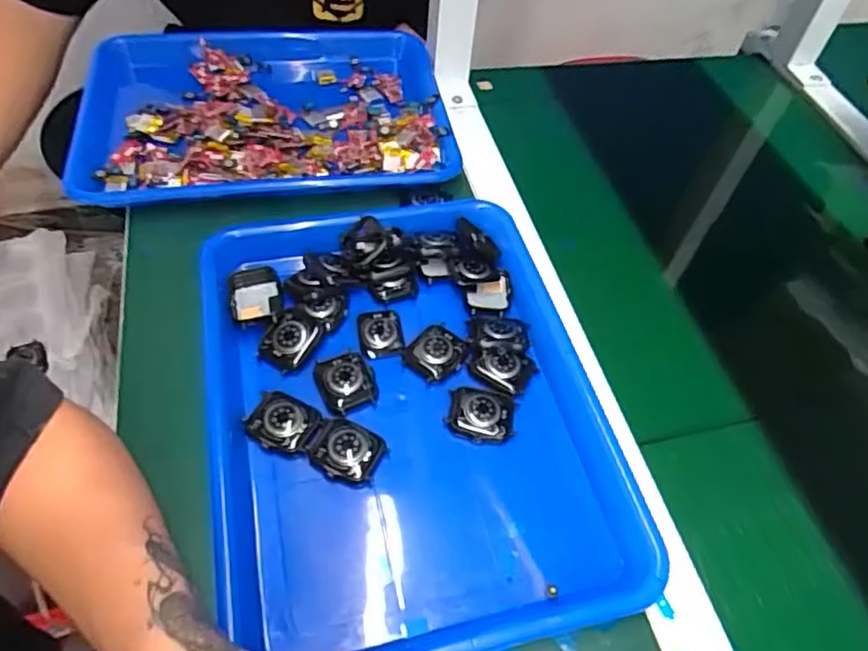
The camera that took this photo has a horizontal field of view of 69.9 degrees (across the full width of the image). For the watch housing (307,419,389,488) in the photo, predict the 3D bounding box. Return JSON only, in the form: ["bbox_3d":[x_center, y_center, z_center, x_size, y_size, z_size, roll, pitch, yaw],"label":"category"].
[{"bbox_3d":[-0.057,0.083,0.409,0.045,0.016,0.039,25,57,15],"label":"watch housing"}]

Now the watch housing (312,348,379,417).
[{"bbox_3d":[-0.061,0.038,0.434,0.038,0.007,0.043,-21,58,-17],"label":"watch housing"}]

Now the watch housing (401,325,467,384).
[{"bbox_3d":[0.001,0.020,0.456,0.038,0.008,0.040,31,59,19],"label":"watch housing"}]

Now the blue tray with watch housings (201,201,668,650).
[{"bbox_3d":[-0.021,0.050,0.432,0.262,0.041,0.332,-11,55,-10],"label":"blue tray with watch housings"}]

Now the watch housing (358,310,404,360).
[{"bbox_3d":[-0.040,0.006,0.467,0.031,0.009,0.040,-8,55,-8],"label":"watch housing"}]

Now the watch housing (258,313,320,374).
[{"bbox_3d":[-0.104,0.010,0.445,0.035,0.010,0.039,23,56,14],"label":"watch housing"}]

